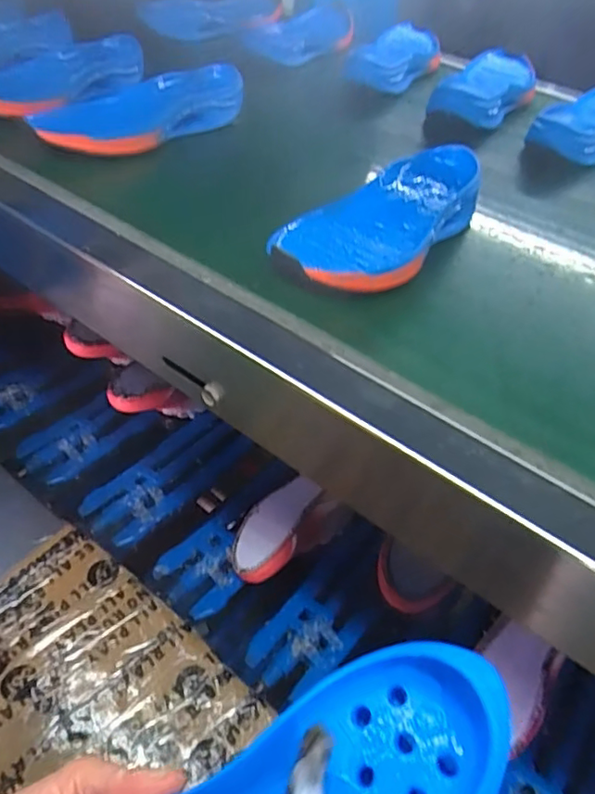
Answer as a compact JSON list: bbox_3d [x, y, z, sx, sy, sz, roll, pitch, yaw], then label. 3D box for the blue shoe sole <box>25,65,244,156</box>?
[{"bbox_3d":[-0.156,-0.282,0.591,0.077,0.046,0.205,26,45,28],"label":"blue shoe sole"}]

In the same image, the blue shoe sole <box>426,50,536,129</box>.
[{"bbox_3d":[0.232,-0.372,0.723,0.086,0.045,0.242,19,42,22],"label":"blue shoe sole"}]

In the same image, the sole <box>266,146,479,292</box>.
[{"bbox_3d":[0.076,-0.140,0.478,0.085,0.052,0.232,28,46,30],"label":"sole"}]

